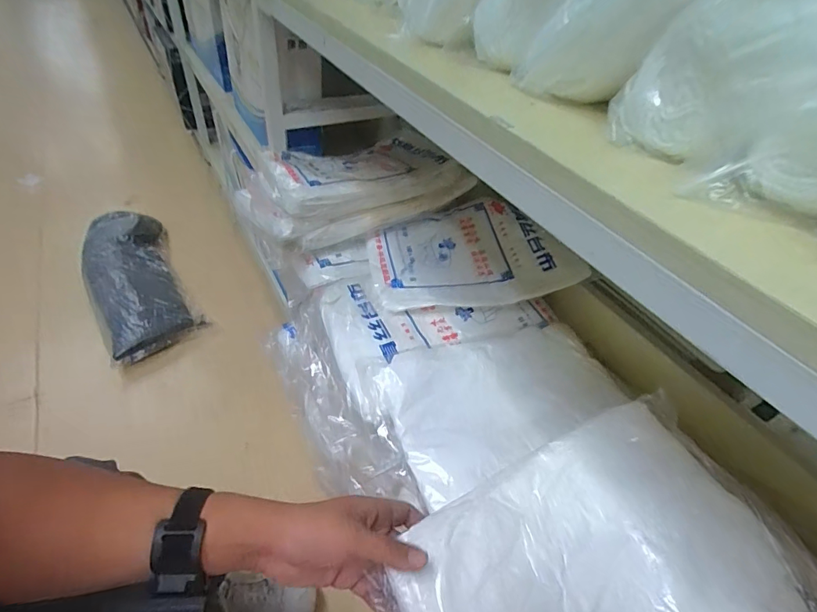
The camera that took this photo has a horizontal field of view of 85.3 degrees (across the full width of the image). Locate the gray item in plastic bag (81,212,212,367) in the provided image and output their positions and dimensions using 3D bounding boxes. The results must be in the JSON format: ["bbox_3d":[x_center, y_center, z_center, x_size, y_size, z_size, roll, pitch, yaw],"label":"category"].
[{"bbox_3d":[-0.797,-0.090,1.295,0.237,0.090,0.606,-23,51,-28],"label":"gray item in plastic bag"}]

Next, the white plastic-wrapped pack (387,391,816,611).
[{"bbox_3d":[0.163,0.252,0.387,0.350,0.070,0.247,-19,49,-24],"label":"white plastic-wrapped pack"}]

